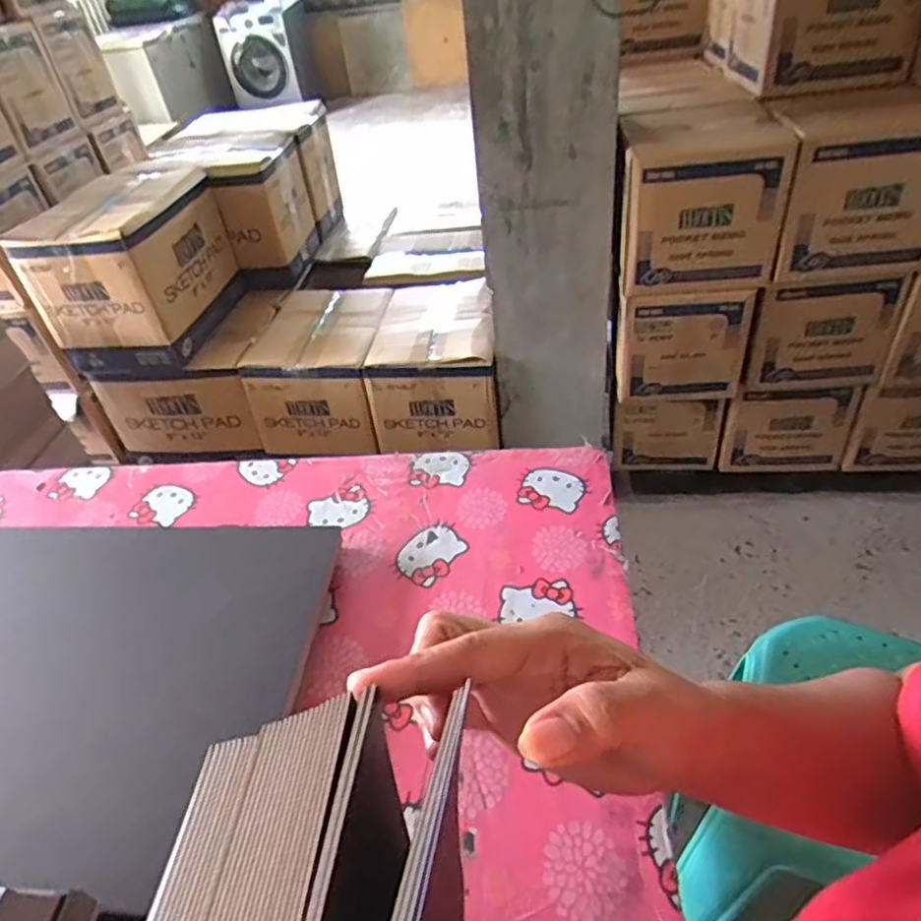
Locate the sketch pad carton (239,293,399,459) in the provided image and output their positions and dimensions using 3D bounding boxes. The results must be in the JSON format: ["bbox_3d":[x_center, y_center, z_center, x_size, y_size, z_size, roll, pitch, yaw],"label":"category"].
[{"bbox_3d":[-0.384,-0.296,1.936,0.351,0.275,0.501,1,42,9],"label":"sketch pad carton"}]

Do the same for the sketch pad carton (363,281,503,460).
[{"bbox_3d":[-0.066,-0.274,1.848,0.341,0.303,0.423,-3,42,5],"label":"sketch pad carton"}]

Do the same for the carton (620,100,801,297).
[{"bbox_3d":[0.529,-0.601,1.450,0.323,0.299,0.367,3,43,12],"label":"carton"}]

